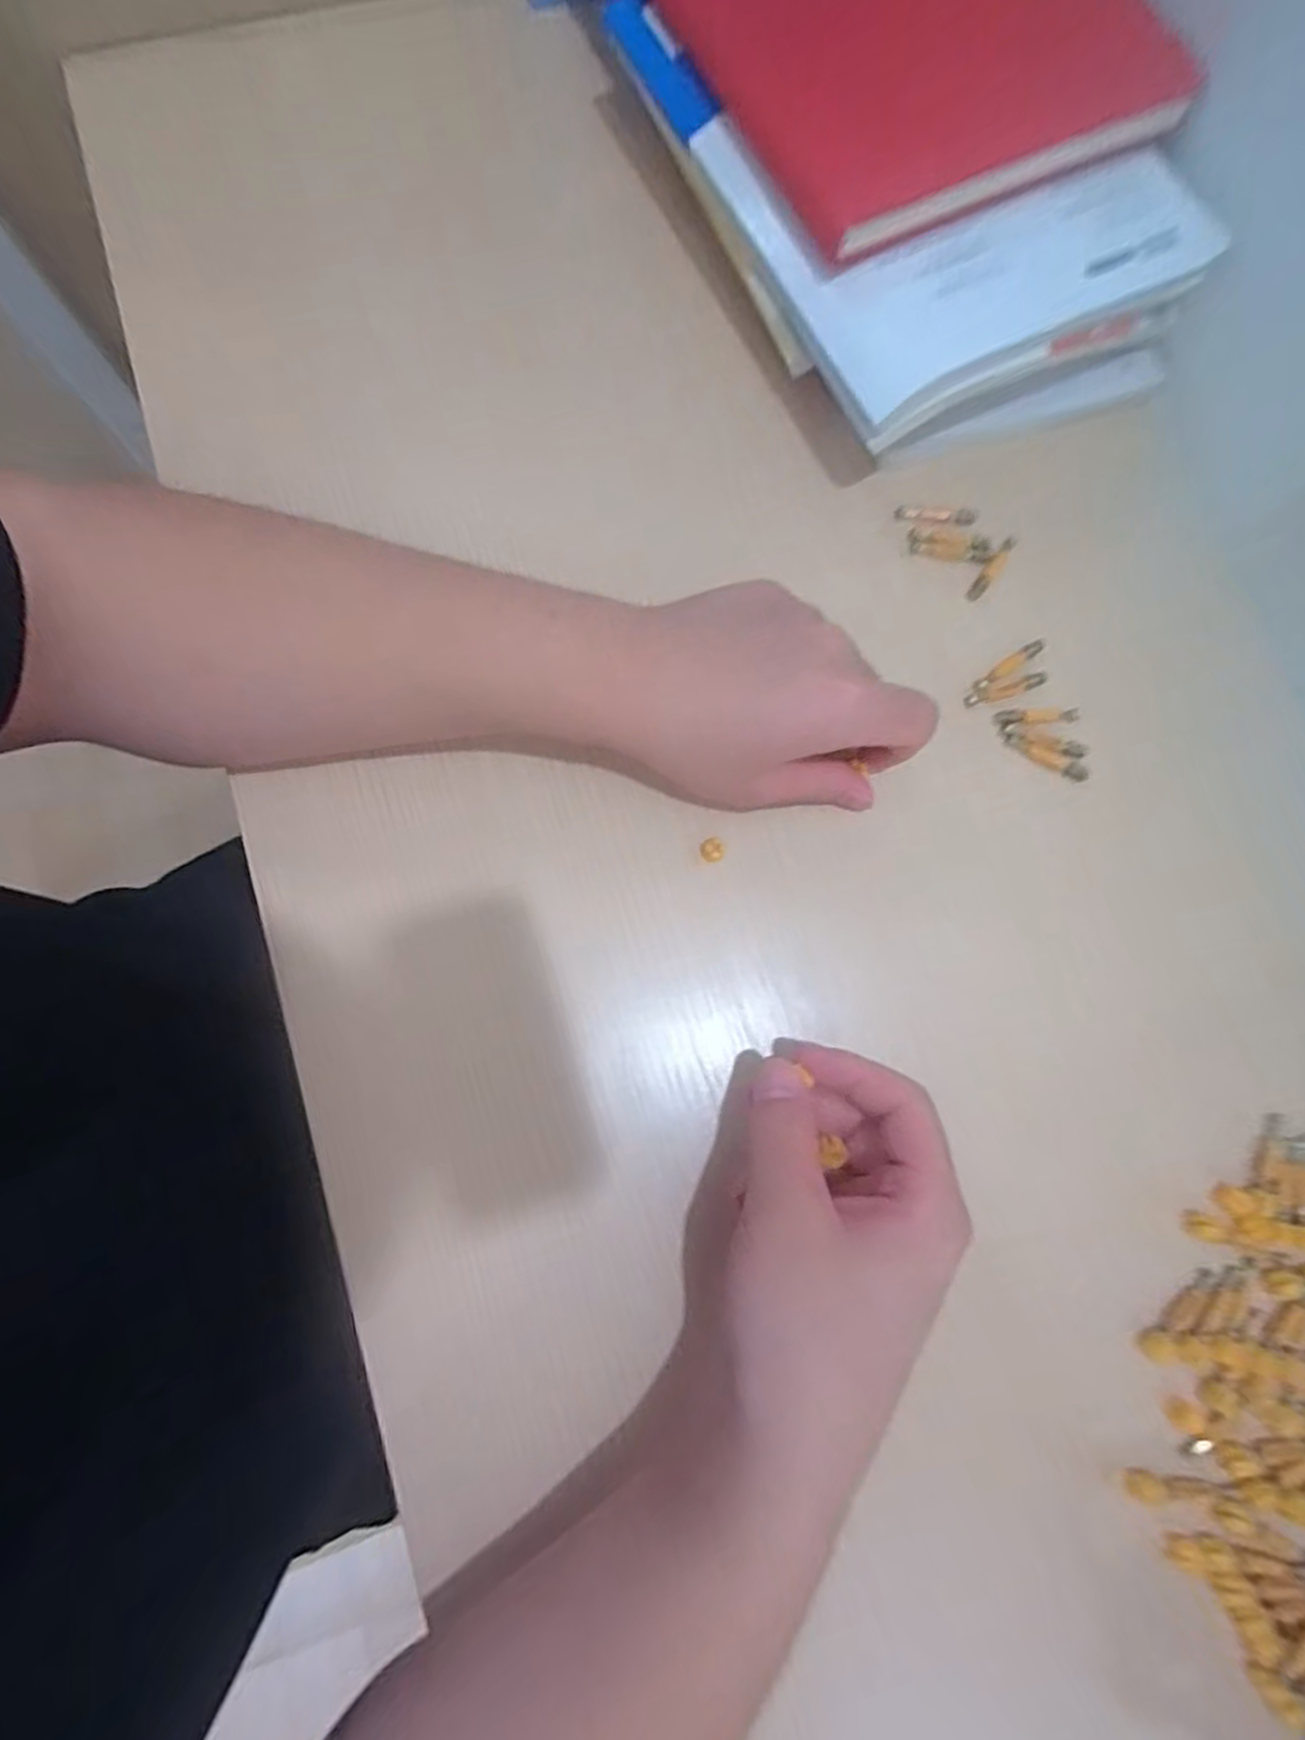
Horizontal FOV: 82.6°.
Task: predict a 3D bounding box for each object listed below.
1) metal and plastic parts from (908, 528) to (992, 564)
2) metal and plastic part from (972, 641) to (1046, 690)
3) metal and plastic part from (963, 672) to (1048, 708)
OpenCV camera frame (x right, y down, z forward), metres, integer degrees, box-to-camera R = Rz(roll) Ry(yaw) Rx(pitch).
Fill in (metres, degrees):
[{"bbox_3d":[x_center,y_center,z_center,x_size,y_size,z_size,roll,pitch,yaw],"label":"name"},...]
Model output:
[{"bbox_3d":[0.148,-0.162,0.371,0.038,0.005,0.015,10,79,-1],"label":"metal and plastic parts"},{"bbox_3d":[0.173,-0.099,0.359,0.040,0.004,0.007,-32,82,-6],"label":"metal and plastic part"},{"bbox_3d":[0.170,-0.086,0.356,0.041,0.004,0.008,-17,81,-6],"label":"metal and plastic part"}]

